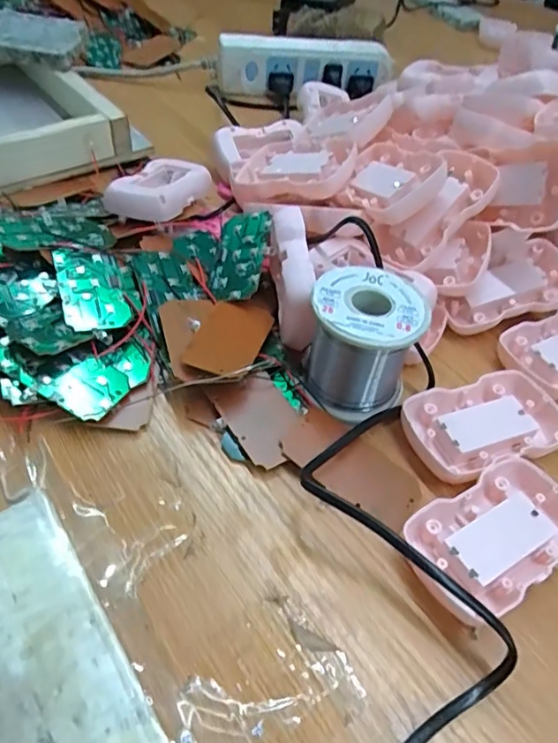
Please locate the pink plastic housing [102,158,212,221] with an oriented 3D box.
[{"bbox_3d":[-0.088,-0.138,0.419,0.046,0.019,0.080,22,49,14],"label":"pink plastic housing"}]

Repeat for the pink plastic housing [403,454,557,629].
[{"bbox_3d":[0.105,0.078,0.269,0.084,0.016,0.053,-23,54,-24],"label":"pink plastic housing"}]

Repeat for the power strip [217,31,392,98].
[{"bbox_3d":[0.030,-0.338,0.612,0.190,0.044,0.025,-2,48,-8],"label":"power strip"}]

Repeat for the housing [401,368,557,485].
[{"bbox_3d":[0.114,0.031,0.314,0.090,0.017,0.055,-15,51,-18],"label":"housing"}]

